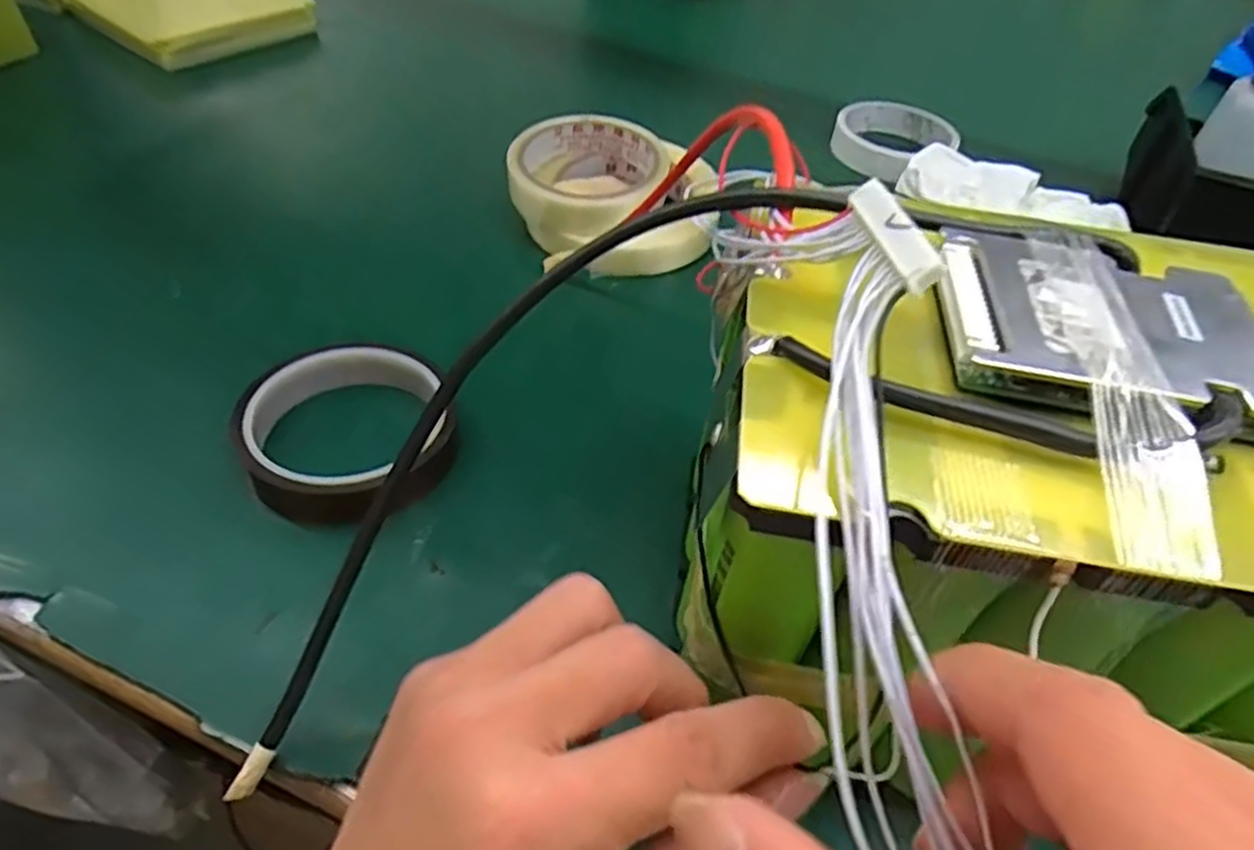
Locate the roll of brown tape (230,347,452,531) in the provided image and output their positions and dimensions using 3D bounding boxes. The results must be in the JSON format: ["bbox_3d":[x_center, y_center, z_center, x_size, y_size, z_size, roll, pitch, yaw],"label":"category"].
[{"bbox_3d":[-0.120,0.003,0.333,0.086,0.020,0.097,-15,51,-19],"label":"roll of brown tape"}]

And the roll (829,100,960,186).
[{"bbox_3d":[0.206,-0.214,0.588,0.095,0.030,0.095,3,48,-3],"label":"roll"}]

